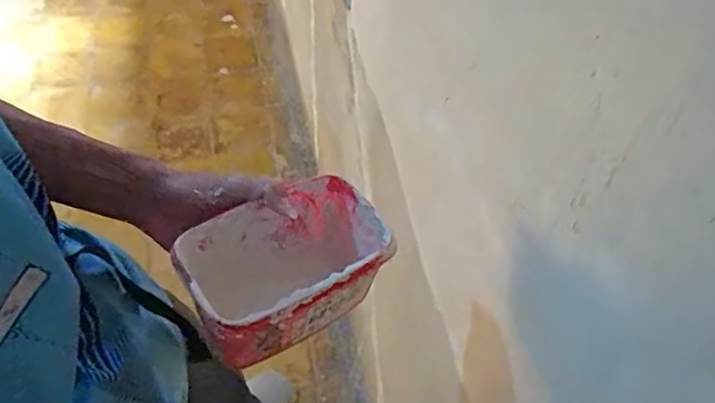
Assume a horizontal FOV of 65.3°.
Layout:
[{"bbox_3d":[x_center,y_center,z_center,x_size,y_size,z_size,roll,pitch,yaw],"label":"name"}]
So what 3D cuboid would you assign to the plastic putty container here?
[{"bbox_3d":[-0.055,0.050,0.448,0.156,0.089,0.101,-32,64,-22],"label":"plastic putty container"}]

